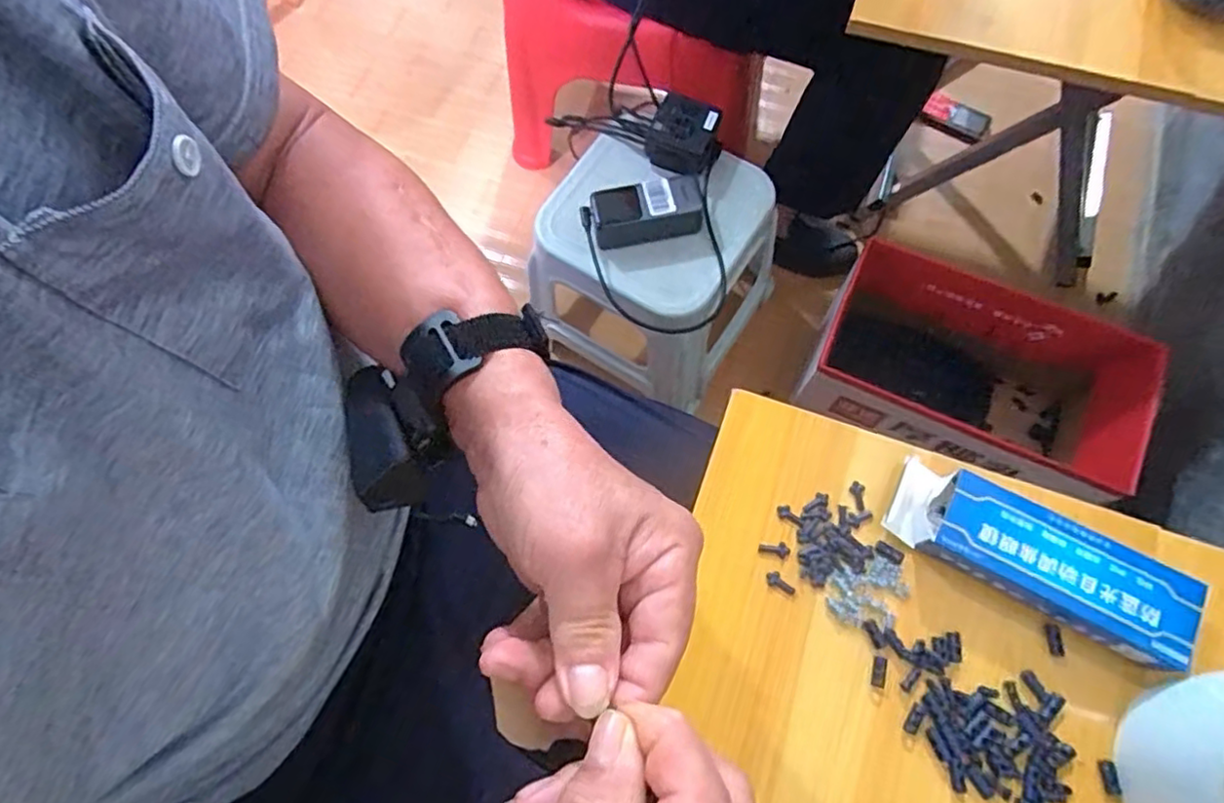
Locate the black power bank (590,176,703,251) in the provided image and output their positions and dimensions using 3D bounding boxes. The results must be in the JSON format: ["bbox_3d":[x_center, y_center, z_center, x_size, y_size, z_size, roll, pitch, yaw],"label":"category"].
[{"bbox_3d":[0.042,-0.230,0.775,0.131,0.039,0.065,-13,71,-2],"label":"black power bank"}]

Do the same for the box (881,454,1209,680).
[{"bbox_3d":[0.269,0.098,0.409,0.173,0.032,0.058,28,75,11],"label":"box"}]

